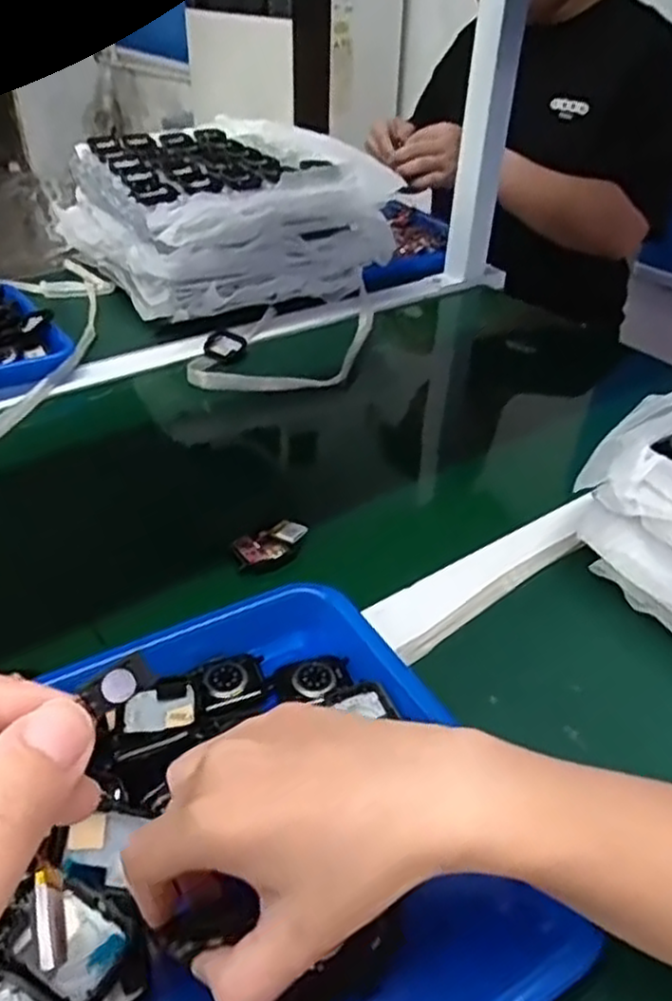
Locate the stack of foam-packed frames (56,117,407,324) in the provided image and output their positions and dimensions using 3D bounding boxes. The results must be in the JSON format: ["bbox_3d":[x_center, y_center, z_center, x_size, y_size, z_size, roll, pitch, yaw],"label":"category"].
[{"bbox_3d":[-0.142,-0.357,0.904,0.300,0.136,0.308,-21,43,-29],"label":"stack of foam-packed frames"}]

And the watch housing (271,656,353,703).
[{"bbox_3d":[-0.012,0.100,0.406,0.043,0.007,0.030,-7,38,-13],"label":"watch housing"}]

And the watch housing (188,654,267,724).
[{"bbox_3d":[-0.057,0.101,0.401,0.040,0.009,0.037,-12,39,-19],"label":"watch housing"}]

